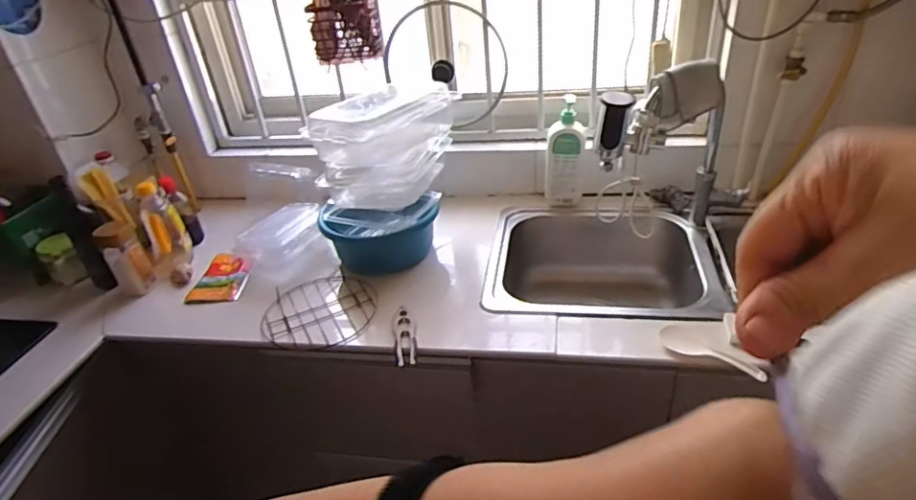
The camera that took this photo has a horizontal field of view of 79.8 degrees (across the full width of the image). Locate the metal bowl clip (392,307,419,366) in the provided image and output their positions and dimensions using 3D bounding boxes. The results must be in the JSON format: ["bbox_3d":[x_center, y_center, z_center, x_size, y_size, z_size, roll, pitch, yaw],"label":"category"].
[{"bbox_3d":[-0.099,0.168,1.034,0.044,0.036,0.161,-10,33,-6],"label":"metal bowl clip"}]

